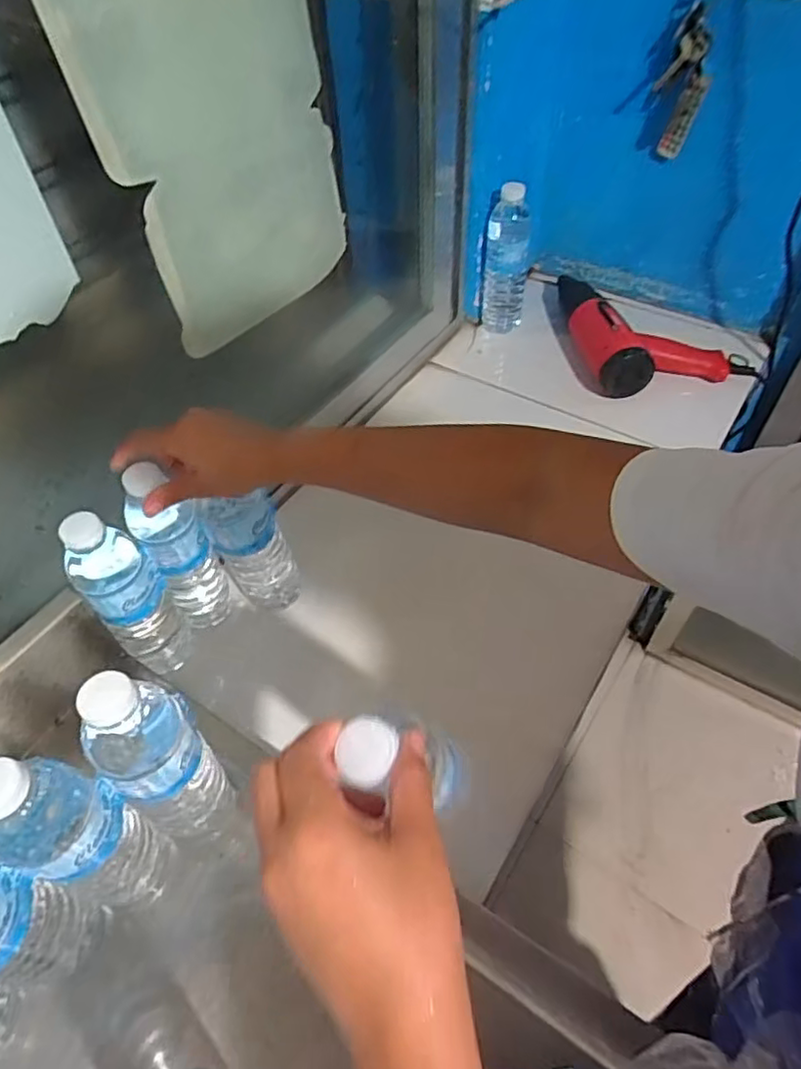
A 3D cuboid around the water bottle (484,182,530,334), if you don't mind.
[{"bbox_3d":[0.153,-0.399,0.907,0.067,0.197,0.051,3,52,5],"label":"water bottle"}]

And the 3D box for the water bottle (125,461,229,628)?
[{"bbox_3d":[-0.213,0.018,0.595,0.063,0.196,0.062,19,56,15],"label":"water bottle"}]

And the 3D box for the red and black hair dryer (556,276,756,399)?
[{"bbox_3d":[0.364,-0.300,0.900,0.232,0.072,0.198,-11,52,-6],"label":"red and black hair dryer"}]

